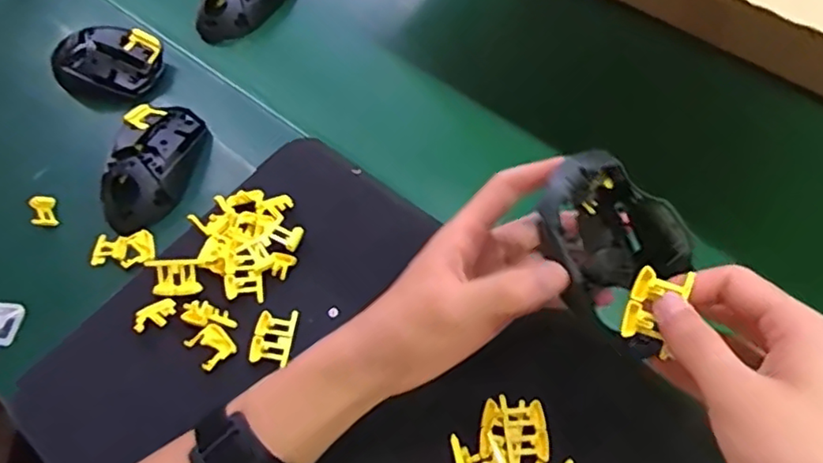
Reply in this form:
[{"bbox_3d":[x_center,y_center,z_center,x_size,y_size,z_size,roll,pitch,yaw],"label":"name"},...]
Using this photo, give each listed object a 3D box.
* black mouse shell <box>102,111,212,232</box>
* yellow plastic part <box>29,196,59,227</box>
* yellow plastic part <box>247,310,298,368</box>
[{"bbox_3d":[-0.213,-0.056,0.505,0.063,0.033,0.112,13,60,10],"label":"black mouse shell"},{"bbox_3d":[-0.301,-0.017,0.503,0.016,0.011,0.028,-23,60,-11],"label":"yellow plastic part"},{"bbox_3d":[-0.096,0.074,0.429,0.027,0.011,0.037,4,58,5],"label":"yellow plastic part"}]

